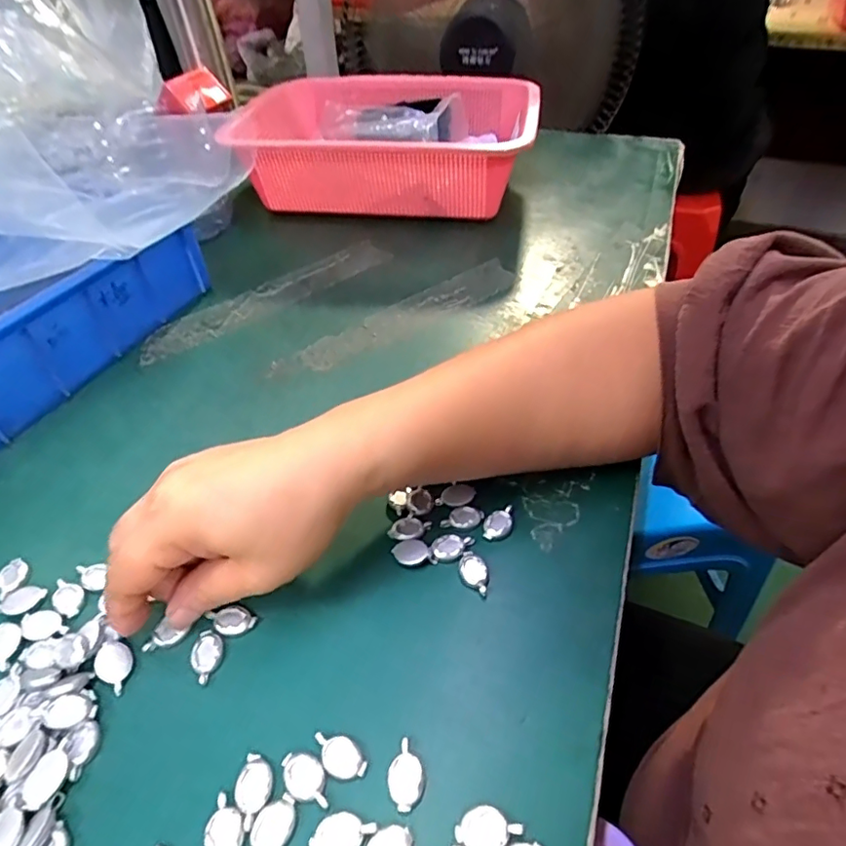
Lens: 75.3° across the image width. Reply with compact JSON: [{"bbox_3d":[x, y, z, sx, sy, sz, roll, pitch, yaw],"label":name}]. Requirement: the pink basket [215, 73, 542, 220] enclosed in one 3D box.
[{"bbox_3d":[-0.028,-0.286,0.575,0.273,0.092,0.214,5,45,10],"label":"pink basket"}]

